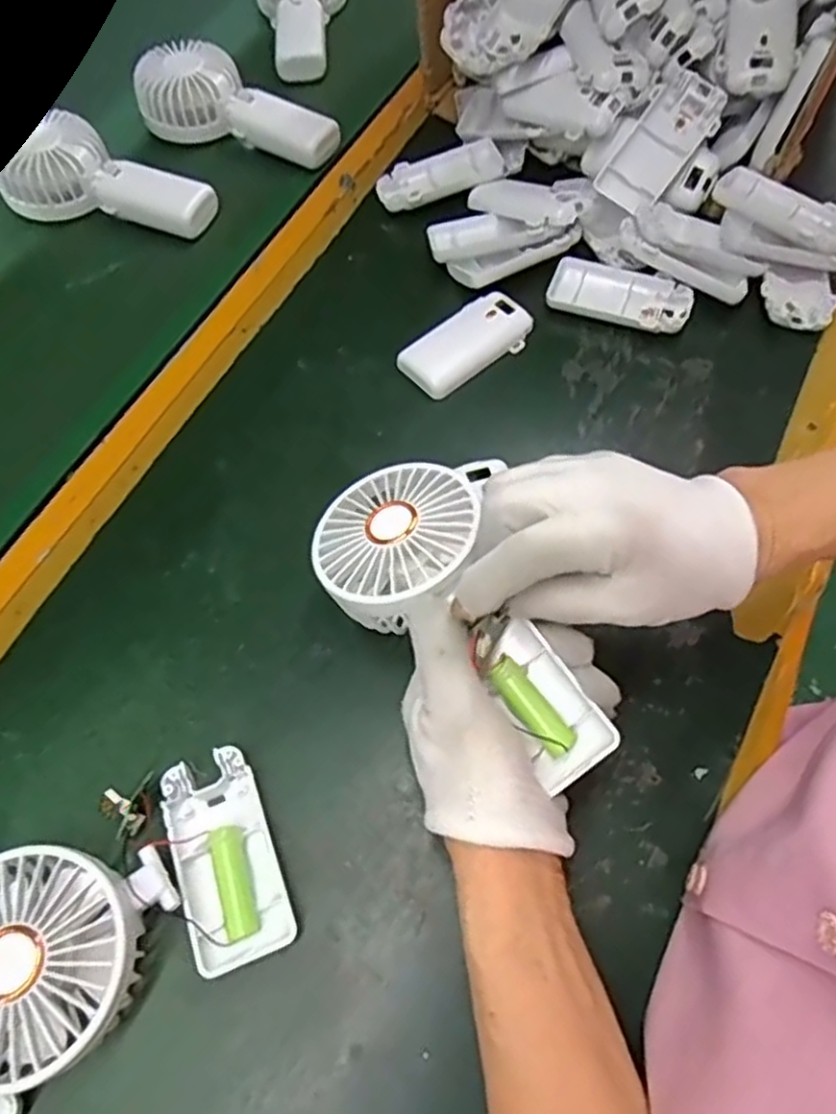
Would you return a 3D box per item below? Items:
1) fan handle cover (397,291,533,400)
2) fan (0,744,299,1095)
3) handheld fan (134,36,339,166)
[{"bbox_3d":[0.033,-0.146,0.491,0.091,0.015,0.046,-37,68,-16],"label":"fan handle cover"},{"bbox_3d":[-0.136,0.156,0.317,0.150,0.045,0.095,-26,65,-11],"label":"fan"},{"bbox_3d":[-0.150,-0.367,0.589,0.177,0.041,0.075,33,69,17],"label":"handheld fan"}]

